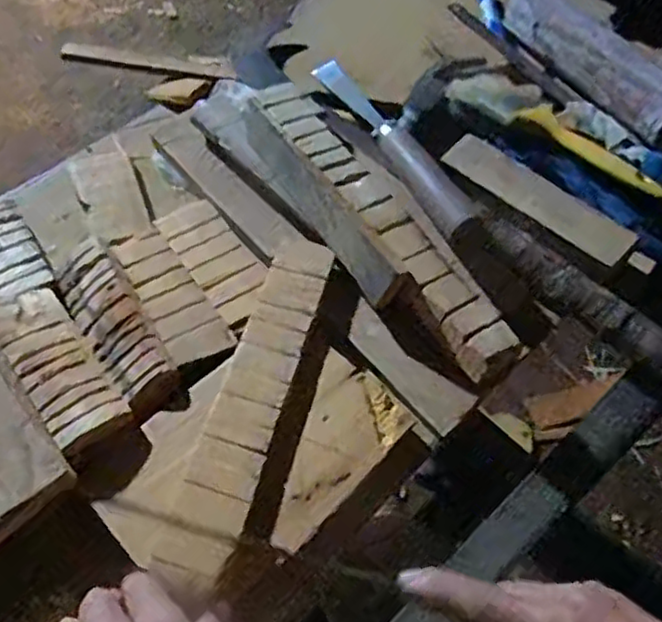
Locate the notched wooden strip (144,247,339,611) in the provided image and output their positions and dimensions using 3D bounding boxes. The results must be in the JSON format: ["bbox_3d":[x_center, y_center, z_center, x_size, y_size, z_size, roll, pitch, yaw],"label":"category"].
[{"bbox_3d":[-0.052,0.057,0.460,0.046,0.016,0.259,14,57,8],"label":"notched wooden strip"}]

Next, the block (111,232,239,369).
[{"bbox_3d":[-0.121,-0.013,0.513,0.045,0.014,0.130,-27,61,-18],"label":"block"}]

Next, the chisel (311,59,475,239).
[{"bbox_3d":[0.046,-0.154,0.590,0.026,0.035,0.244,-22,59,-15],"label":"chisel"}]

